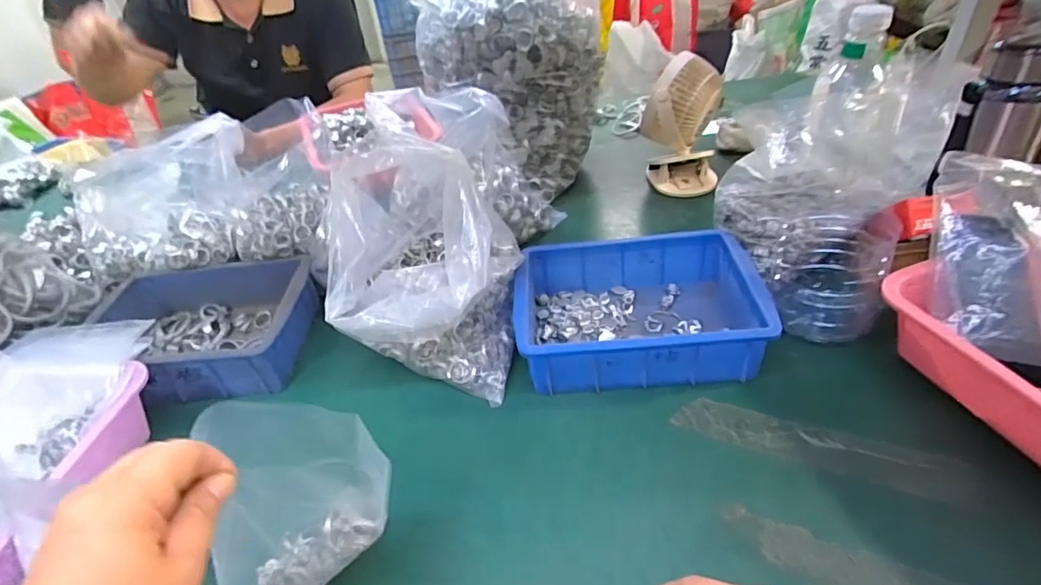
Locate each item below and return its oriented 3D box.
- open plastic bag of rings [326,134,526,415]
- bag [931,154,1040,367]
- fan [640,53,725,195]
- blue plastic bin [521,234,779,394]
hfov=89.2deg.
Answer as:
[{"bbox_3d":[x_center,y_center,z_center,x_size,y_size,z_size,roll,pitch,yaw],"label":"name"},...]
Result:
[{"bbox_3d":[-0.105,-0.041,0.571,0.193,0.210,0.232,0,39,9],"label":"open plastic bag of rings"},{"bbox_3d":[0.441,-0.031,0.469,0.126,0.037,0.190,9,79,7],"label":"bag"},{"bbox_3d":[0.238,-0.243,0.781,0.111,0.175,0.080,8,41,18],"label":"fan"},{"bbox_3d":[0.121,0.018,0.569,0.245,0.074,0.173,-3,39,5],"label":"blue plastic bin"}]

